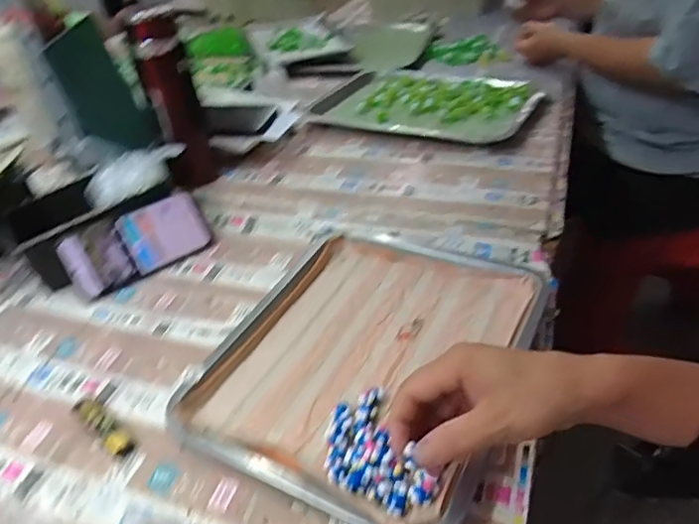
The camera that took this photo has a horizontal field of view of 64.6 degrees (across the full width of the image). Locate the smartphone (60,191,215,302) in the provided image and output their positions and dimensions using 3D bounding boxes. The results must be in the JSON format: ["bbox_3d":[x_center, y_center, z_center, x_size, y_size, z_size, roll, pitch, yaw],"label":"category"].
[{"bbox_3d":[-0.249,-0.024,0.656,0.161,0.078,0.013,-29,13,-26],"label":"smartphone"}]

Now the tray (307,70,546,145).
[{"bbox_3d":[0.114,-0.258,0.896,0.355,0.040,0.219,19,44,28],"label":"tray"}]

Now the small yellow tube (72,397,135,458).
[{"bbox_3d":[-0.217,0.142,0.487,0.087,0.010,0.020,27,45,35],"label":"small yellow tube"}]

